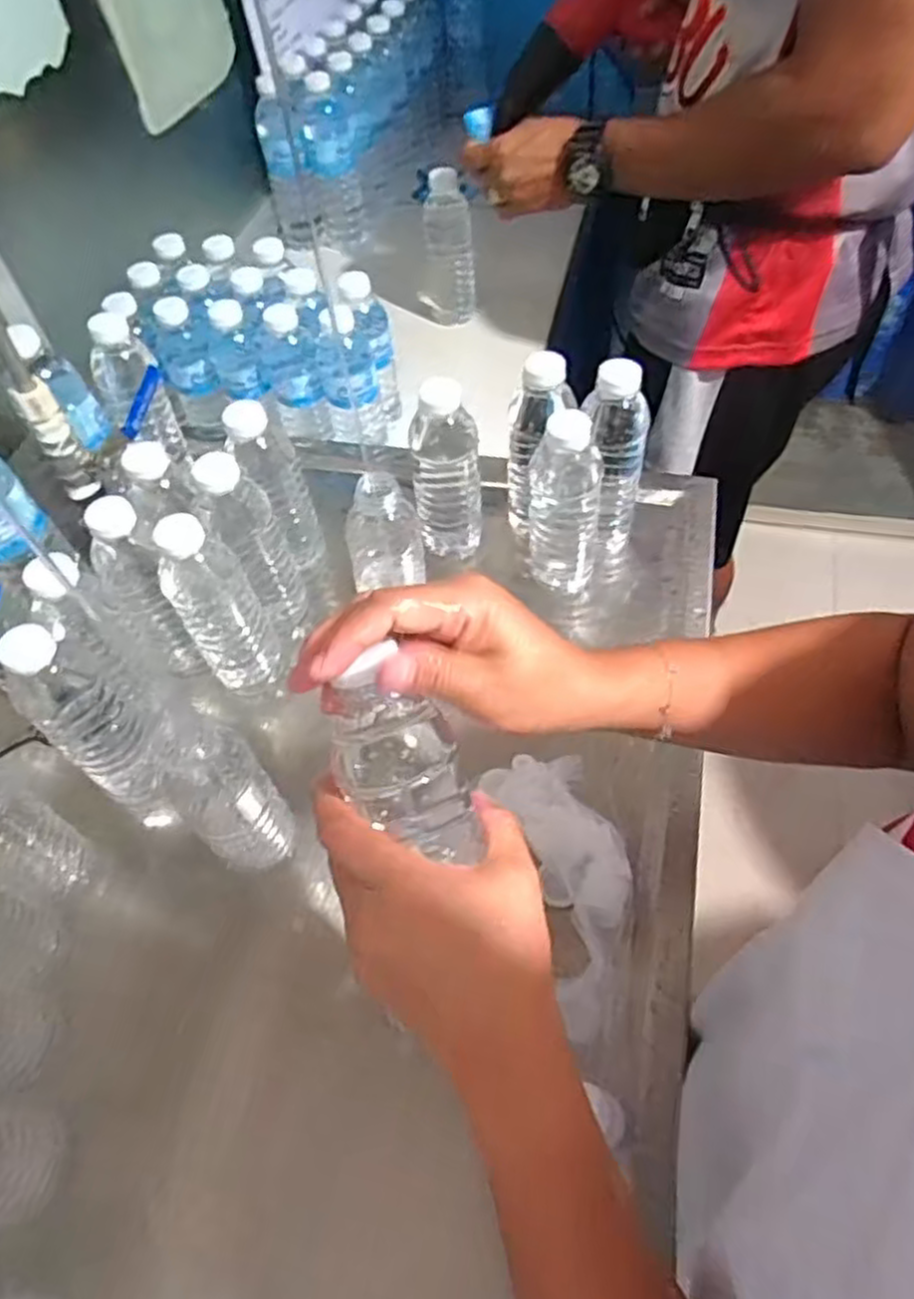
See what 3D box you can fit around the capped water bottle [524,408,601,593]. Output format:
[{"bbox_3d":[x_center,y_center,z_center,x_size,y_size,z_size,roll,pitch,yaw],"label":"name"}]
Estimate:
[{"bbox_3d":[0.087,-0.123,0.613,0.059,0.164,0.060,2,56,7],"label":"capped water bottle"}]

